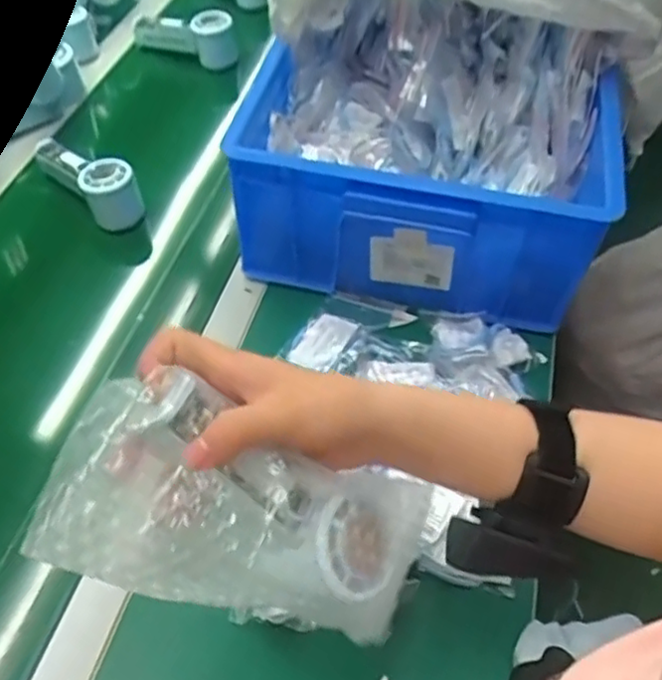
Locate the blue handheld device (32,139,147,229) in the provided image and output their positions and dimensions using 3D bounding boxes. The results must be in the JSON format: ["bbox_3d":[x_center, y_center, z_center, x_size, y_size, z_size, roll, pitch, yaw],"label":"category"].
[{"bbox_3d":[-0.272,-0.183,0.745,0.054,0.059,0.148,-34,61,-25],"label":"blue handheld device"}]

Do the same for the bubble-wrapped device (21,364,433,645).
[{"bbox_3d":[-0.033,0.088,0.330,0.195,0.062,0.081,26,46,-29],"label":"bubble-wrapped device"}]

